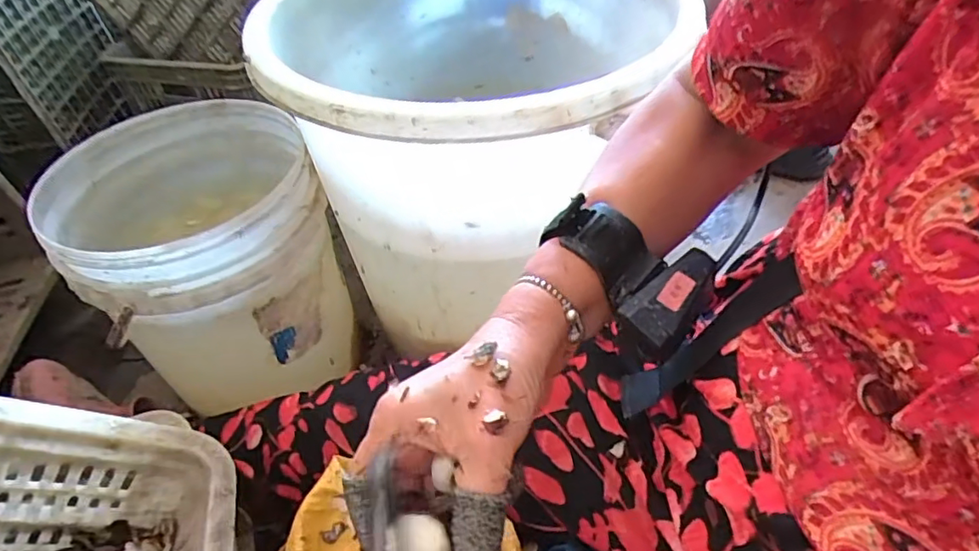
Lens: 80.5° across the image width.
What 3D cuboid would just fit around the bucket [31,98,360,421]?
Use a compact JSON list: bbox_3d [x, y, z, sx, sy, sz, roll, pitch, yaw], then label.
[{"bbox_3d":[-0.344,-0.015,0.736,0.280,0.286,0.297,-2,43,2],"label":"bucket"}]

